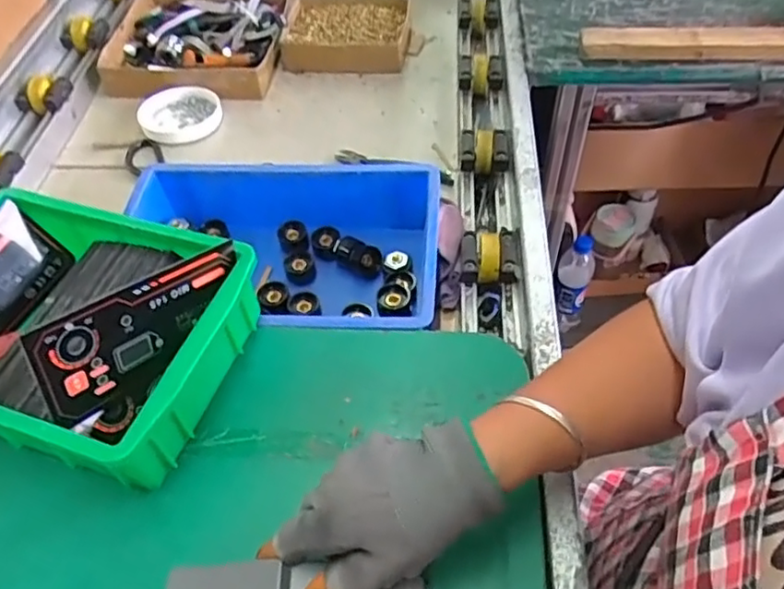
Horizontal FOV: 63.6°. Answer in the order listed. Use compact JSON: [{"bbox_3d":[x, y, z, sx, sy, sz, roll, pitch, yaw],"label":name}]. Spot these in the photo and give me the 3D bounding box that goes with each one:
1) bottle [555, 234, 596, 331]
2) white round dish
[{"bbox_3d":[0.344,-0.022,1.207,0.063,0.220,0.058,16,54,15],"label":"bottle"},{"bbox_3d":[-0.276,-0.237,0.825,0.104,0.017,0.103,-1,51,2],"label":"white round dish"}]

